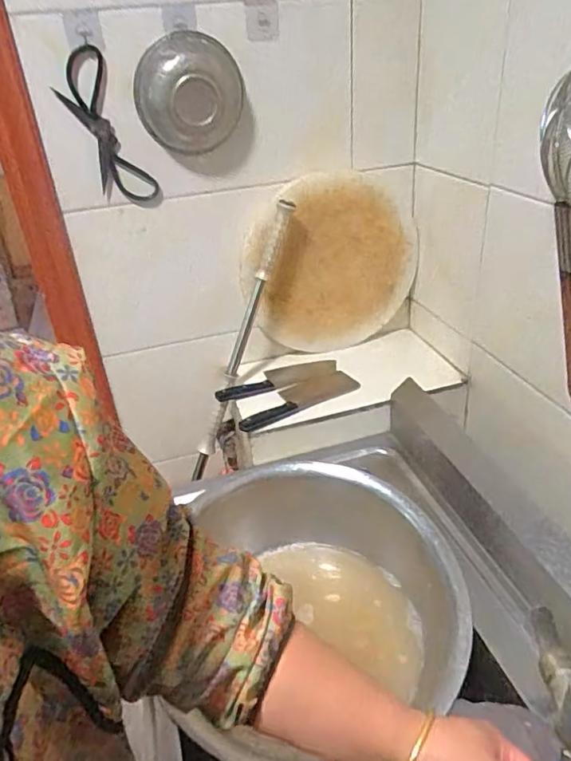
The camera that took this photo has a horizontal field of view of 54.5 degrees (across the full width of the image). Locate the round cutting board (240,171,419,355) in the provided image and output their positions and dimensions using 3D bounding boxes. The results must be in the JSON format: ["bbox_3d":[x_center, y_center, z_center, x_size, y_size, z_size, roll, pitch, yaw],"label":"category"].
[{"bbox_3d":[0.103,-0.245,1.199,0.392,0.364,0.024,-9,26,-14],"label":"round cutting board"}]

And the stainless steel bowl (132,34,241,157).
[{"bbox_3d":[-0.158,-0.470,0.925,0.177,0.166,0.059,-10,32,-8],"label":"stainless steel bowl"}]

